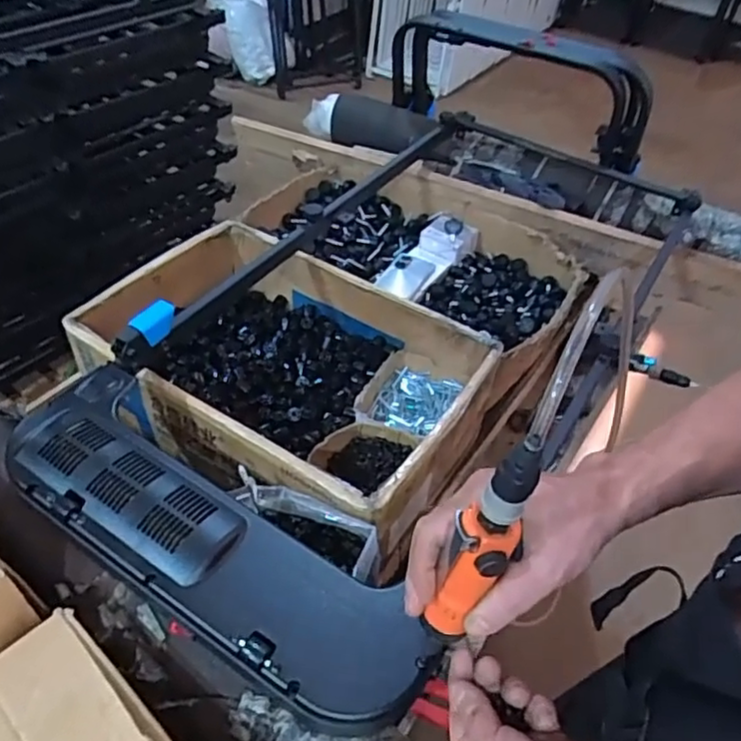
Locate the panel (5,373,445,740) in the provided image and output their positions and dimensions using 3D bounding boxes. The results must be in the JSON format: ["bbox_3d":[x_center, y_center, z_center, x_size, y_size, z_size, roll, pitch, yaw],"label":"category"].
[{"bbox_3d":[-0.161,0.157,0.609,0.475,0.037,0.143,30,51,20],"label":"panel"}]

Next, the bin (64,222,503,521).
[{"bbox_3d":[-0.126,-0.003,0.931,0.529,0.143,0.369,27,50,21],"label":"bin"}]

